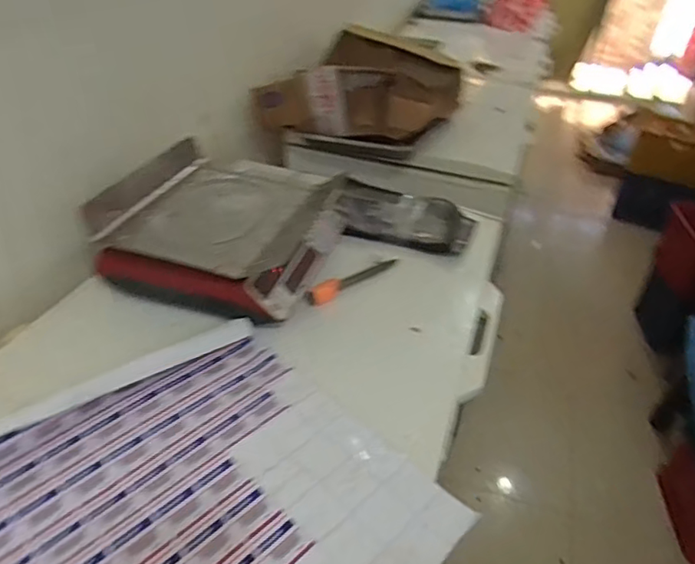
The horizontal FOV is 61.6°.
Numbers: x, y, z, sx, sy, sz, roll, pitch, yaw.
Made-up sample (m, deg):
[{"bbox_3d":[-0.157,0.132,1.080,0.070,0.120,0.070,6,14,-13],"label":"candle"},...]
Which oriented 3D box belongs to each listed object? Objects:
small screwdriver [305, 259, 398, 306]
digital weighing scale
[{"bbox_3d":[0.008,-0.011,1.052,0.212,0.018,0.035,-28,48,-37],"label":"small screwdriver"},{"bbox_3d":[-0.191,-0.136,1.047,0.315,0.188,0.428,10,36,12],"label":"digital weighing scale"}]

